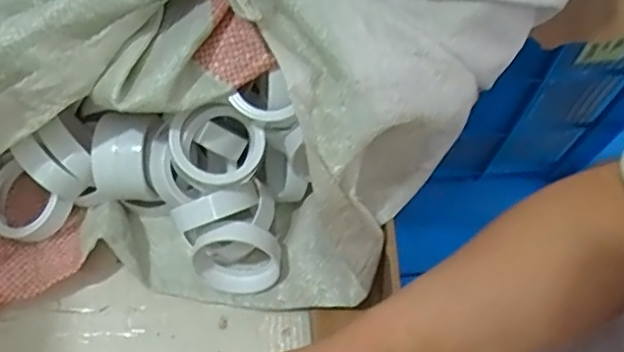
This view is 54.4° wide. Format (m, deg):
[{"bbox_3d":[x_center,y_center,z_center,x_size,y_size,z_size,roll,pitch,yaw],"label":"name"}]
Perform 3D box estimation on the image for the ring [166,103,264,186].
[{"bbox_3d":[-0.056,-0.017,0.345,0.051,0.019,0.046,39,80,-12],"label":"ring"}]

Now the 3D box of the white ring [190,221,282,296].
[{"bbox_3d":[-0.046,0.049,0.371,0.053,0.055,0.018,-2,42,1],"label":"white ring"}]

